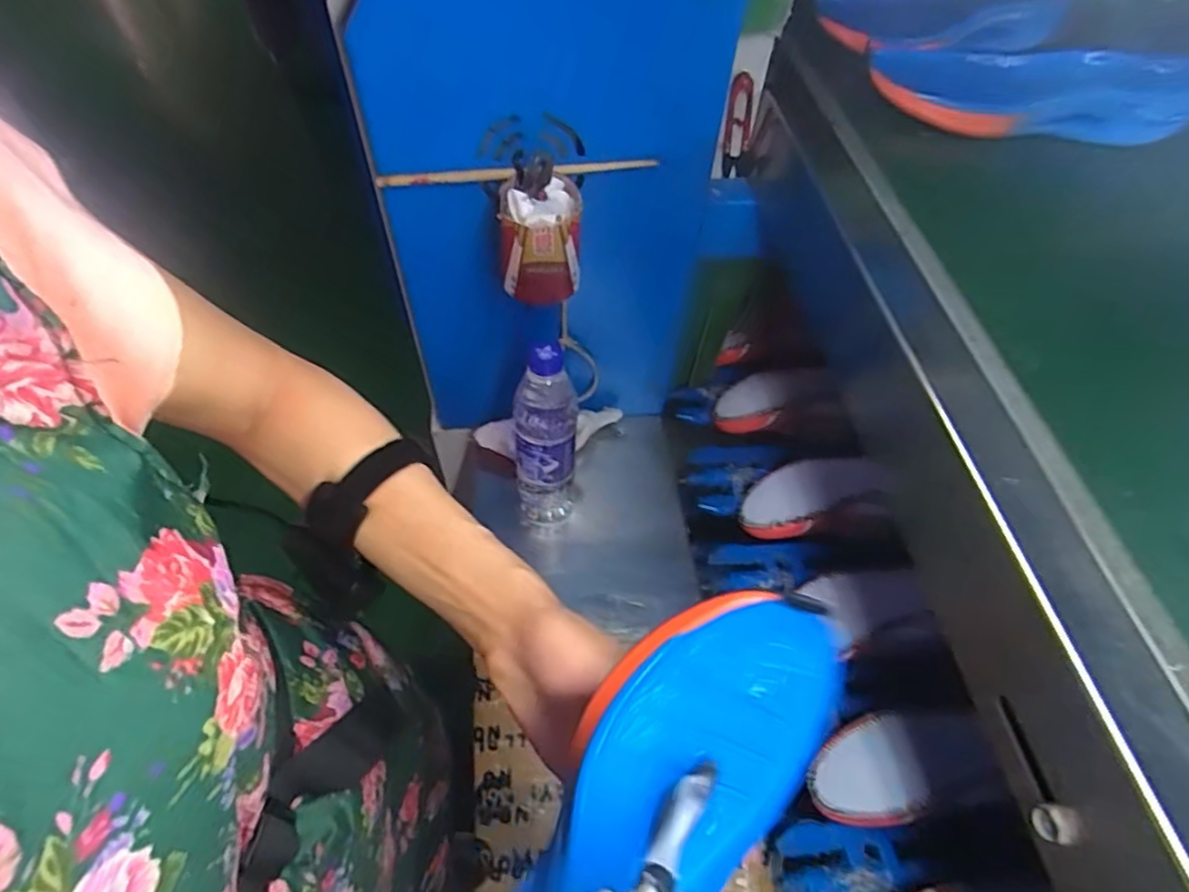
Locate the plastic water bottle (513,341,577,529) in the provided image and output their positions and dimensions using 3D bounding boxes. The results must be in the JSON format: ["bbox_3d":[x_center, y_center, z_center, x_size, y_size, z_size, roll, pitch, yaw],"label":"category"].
[{"bbox_3d":[-0.045,0.002,0.645,0.070,0.226,0.059,-7,57,-7],"label":"plastic water bottle"}]

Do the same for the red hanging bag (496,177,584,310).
[{"bbox_3d":[-0.045,-0.173,0.540,0.064,0.087,0.064,-2,57,-4],"label":"red hanging bag"}]

